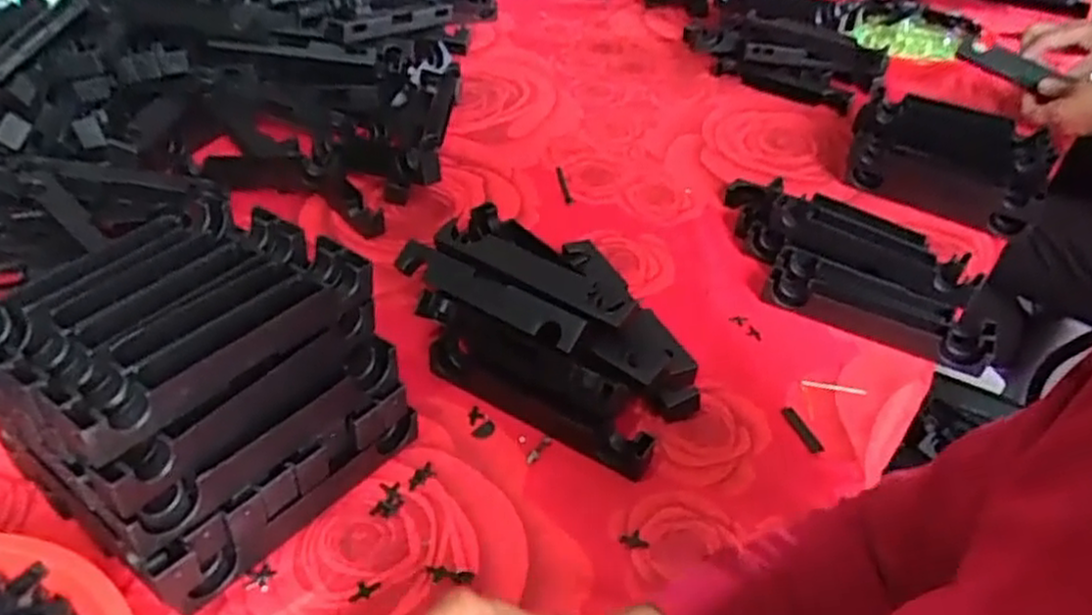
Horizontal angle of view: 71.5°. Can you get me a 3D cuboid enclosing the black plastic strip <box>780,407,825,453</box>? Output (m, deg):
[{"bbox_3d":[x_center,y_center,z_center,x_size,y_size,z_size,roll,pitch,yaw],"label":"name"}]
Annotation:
[{"bbox_3d":[0.202,0.097,0.602,0.012,0.004,0.050,-9,41,-12],"label":"black plastic strip"}]

